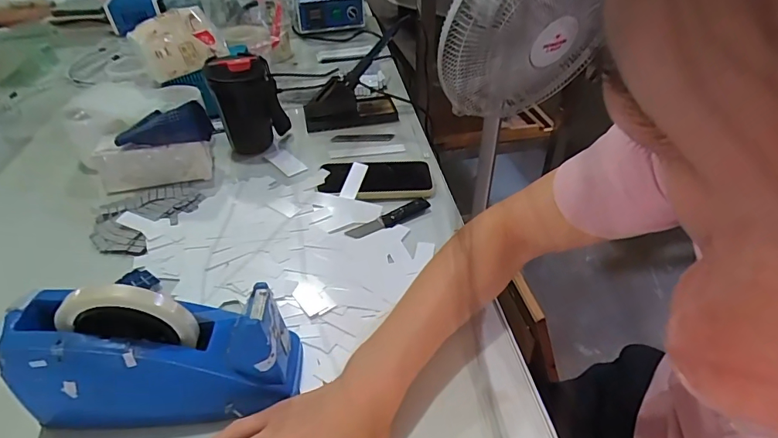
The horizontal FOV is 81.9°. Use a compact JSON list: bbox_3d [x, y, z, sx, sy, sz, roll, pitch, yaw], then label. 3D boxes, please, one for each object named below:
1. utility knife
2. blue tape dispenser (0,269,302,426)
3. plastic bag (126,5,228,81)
[{"bbox_3d":[0.001,-0.001,0.575,0.118,0.007,0.022,-25,45,-25],"label":"utility knife"},{"bbox_3d":[-0.185,0.102,0.362,0.201,0.127,0.063,-4,40,-2],"label":"blue tape dispenser"},{"bbox_3d":[-0.328,-0.277,0.711,0.131,0.087,0.036,-23,44,-23],"label":"plastic bag"}]

